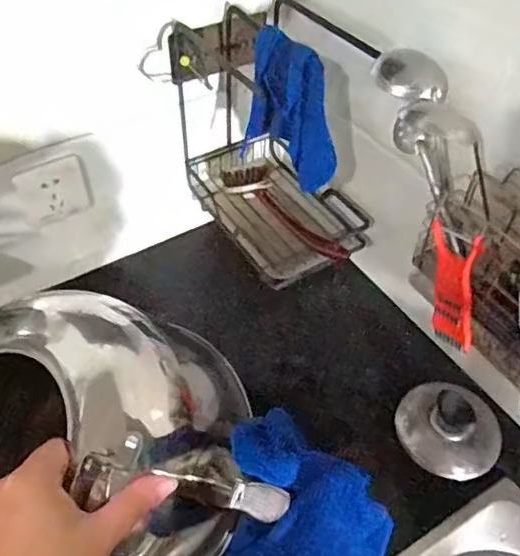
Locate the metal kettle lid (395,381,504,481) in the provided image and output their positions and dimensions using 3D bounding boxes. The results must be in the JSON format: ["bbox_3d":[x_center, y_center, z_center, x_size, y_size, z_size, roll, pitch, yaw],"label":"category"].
[{"bbox_3d":[0.232,0.171,0.683,0.120,0.085,0.103,30,57,23],"label":"metal kettle lid"}]

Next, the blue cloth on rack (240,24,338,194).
[{"bbox_3d":[0.035,-0.196,0.664,0.039,0.156,0.126,-31,57,-22],"label":"blue cloth on rack"}]

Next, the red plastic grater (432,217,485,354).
[{"bbox_3d":[0.209,0.013,0.606,0.023,0.140,0.060,-12,26,-9],"label":"red plastic grater"}]

